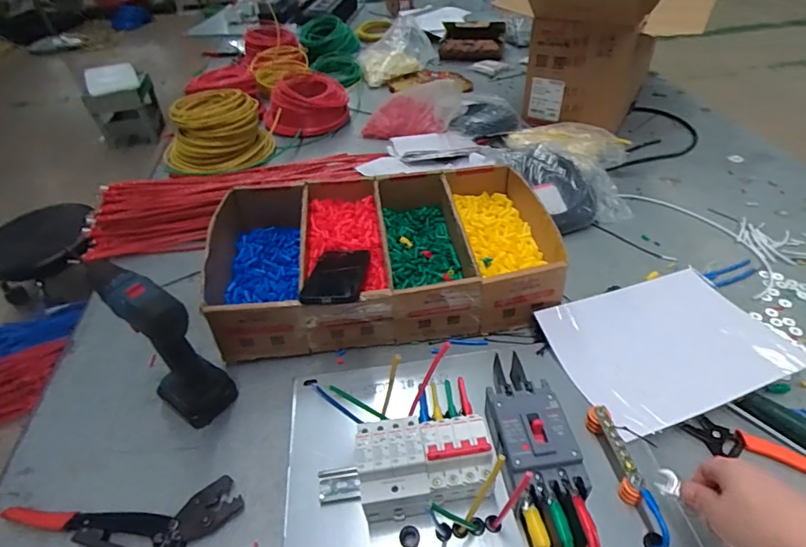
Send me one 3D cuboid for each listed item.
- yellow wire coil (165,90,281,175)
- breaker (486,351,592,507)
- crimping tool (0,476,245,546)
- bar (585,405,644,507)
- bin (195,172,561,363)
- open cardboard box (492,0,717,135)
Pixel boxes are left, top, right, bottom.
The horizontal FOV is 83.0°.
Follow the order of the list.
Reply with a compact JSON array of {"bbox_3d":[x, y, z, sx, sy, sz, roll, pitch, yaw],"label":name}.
[{"bbox_3d":[-0.449,-0.341,1.091,0.211,0.111,0.211,0,43,0],"label":"yellow wire coil"},{"bbox_3d":[0.136,0.172,0.523,0.080,0.071,0.176,-6,43,-3],"label":"breaker"},{"bbox_3d":[-0.332,0.305,0.464,0.224,0.021,0.255,14,45,15],"label":"crimping tool"},{"bbox_3d":[0.235,0.202,0.511,0.018,0.038,0.104,-4,43,-4],"label":"bar"},{"bbox_3d":[-0.038,-0.034,0.743,0.520,0.112,0.306,-4,43,-4],"label":"bin"},{"bbox_3d":[0.524,-0.619,1.202,0.427,0.263,0.506,21,48,23],"label":"open cardboard box"}]

